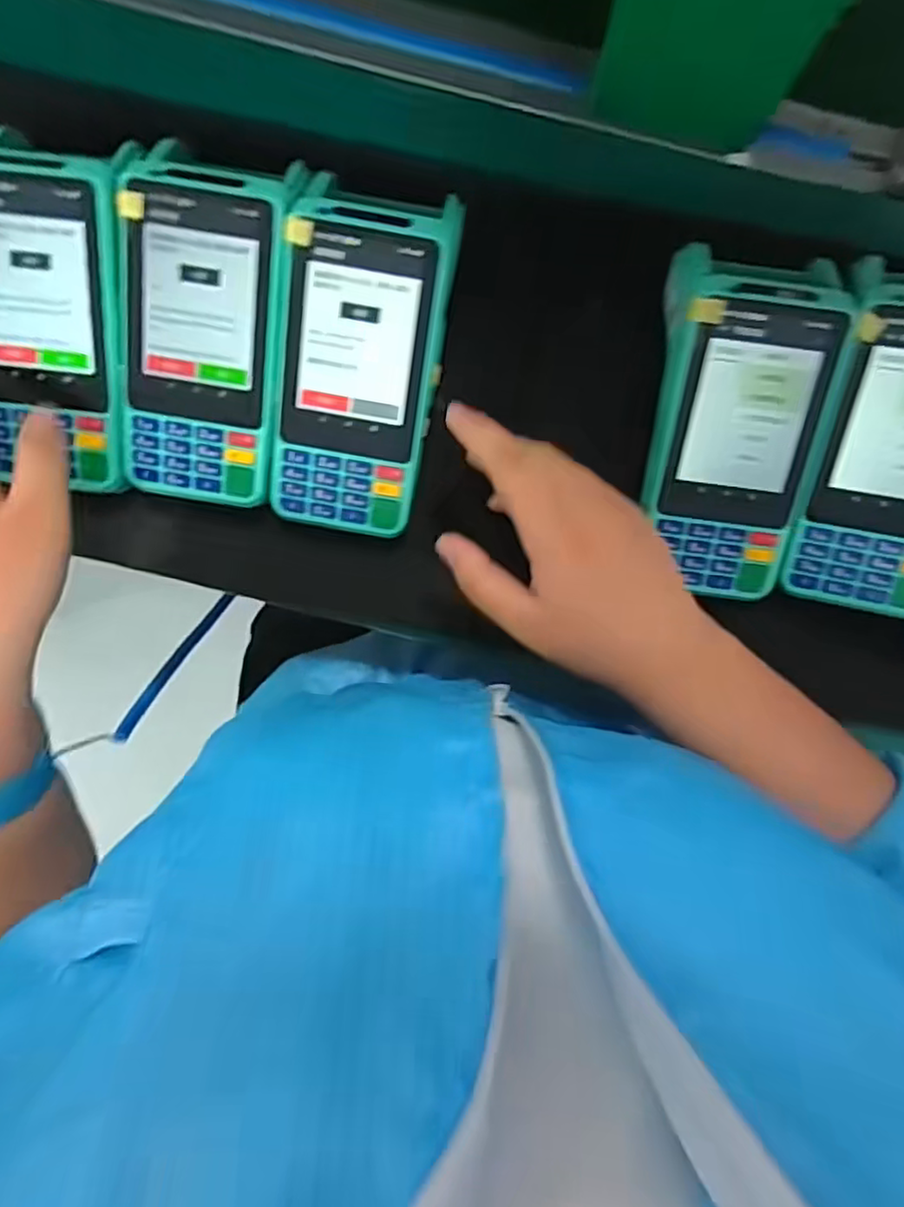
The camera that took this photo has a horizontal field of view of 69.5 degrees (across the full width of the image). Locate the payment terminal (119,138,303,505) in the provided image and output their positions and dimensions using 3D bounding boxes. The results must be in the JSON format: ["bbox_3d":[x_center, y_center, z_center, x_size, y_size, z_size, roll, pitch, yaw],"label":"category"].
[{"bbox_3d":[-0.120,-0.133,0.323,0.076,0.059,0.161,10,92,-1],"label":"payment terminal"}]

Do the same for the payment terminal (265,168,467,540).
[{"bbox_3d":[-0.044,-0.118,0.318,0.076,0.048,0.162,10,92,-1],"label":"payment terminal"}]

